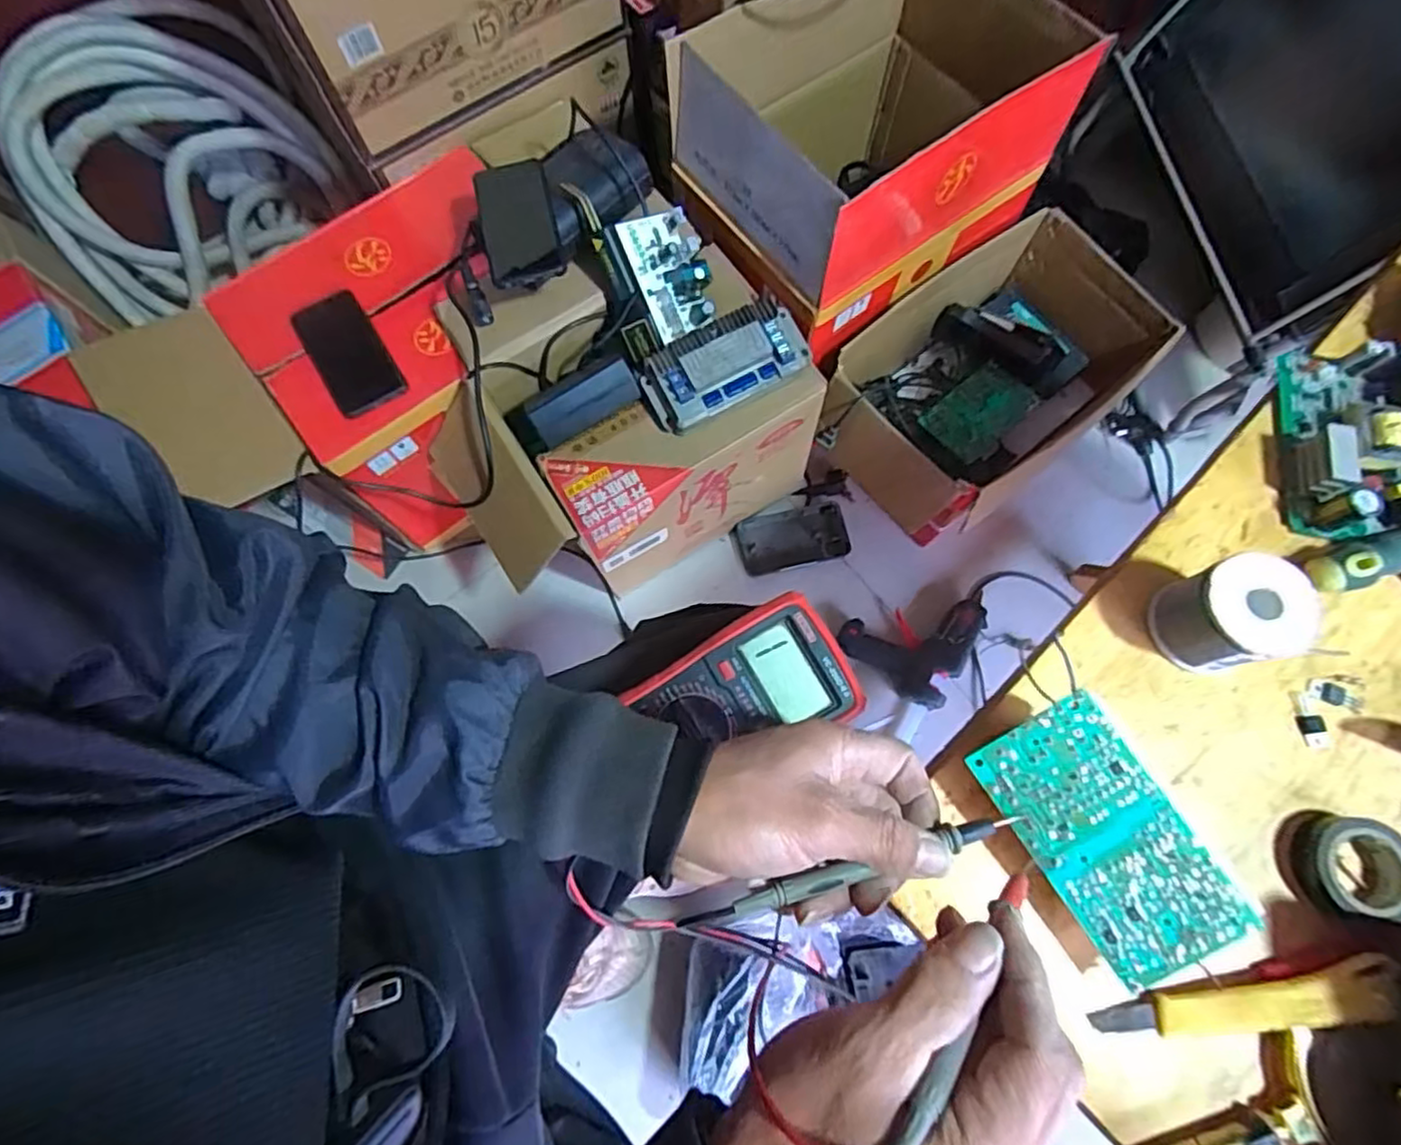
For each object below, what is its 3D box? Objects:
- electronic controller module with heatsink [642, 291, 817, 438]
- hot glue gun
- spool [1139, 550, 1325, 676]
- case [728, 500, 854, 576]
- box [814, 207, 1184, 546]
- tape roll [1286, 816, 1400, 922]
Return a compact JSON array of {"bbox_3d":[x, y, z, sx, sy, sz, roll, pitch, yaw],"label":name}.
[{"bbox_3d":[0.027,-0.226,0.727,0.181,0.052,0.095,-27,74,-7],"label":"electronic controller module with heatsink"},{"bbox_3d":[0.290,0.079,0.919,0.153,0.031,0.166,35,76,11],"label":"hot glue gun"},{"bbox_3d":[0.278,0.023,0.356,0.048,0.056,0.051,0,72,1],"label":"spool"},{"bbox_3d":[0.132,-0.048,0.980,0.158,0.019,0.087,-12,73,-3],"label":"case"},{"bbox_3d":[0.385,-0.257,0.926,0.430,0.168,0.265,-36,75,-10],"label":"box"},{"bbox_3d":[0.322,0.144,0.332,0.047,0.020,0.044,0,72,1],"label":"tape roll"}]

